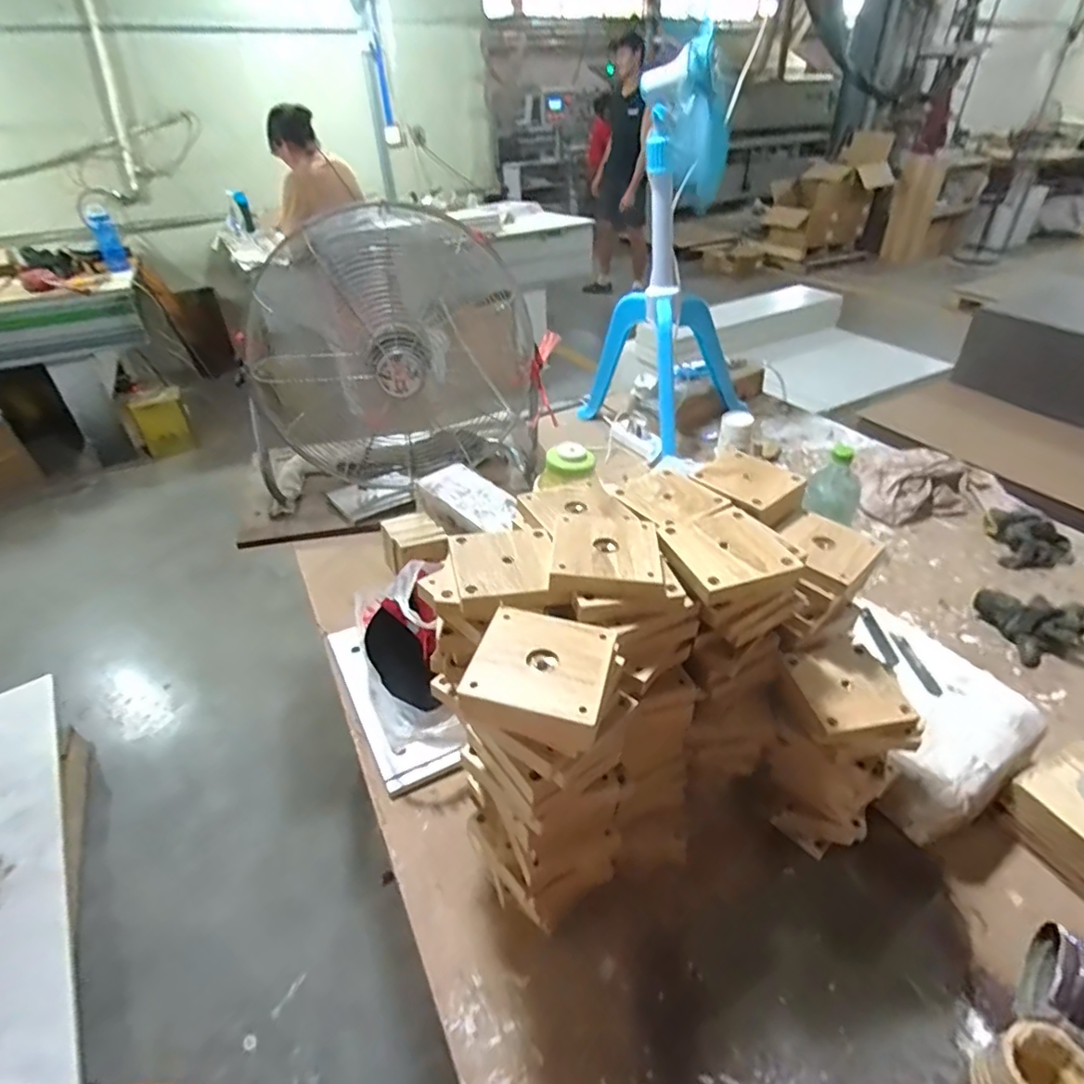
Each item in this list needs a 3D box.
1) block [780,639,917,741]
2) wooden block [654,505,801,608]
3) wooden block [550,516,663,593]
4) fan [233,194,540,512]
[{"bbox_3d":[0.256,0.125,0.504,0.090,0.016,0.088,-8,38,-6],"label":"block"},{"bbox_3d":[0.141,0.005,0.464,0.088,0.016,0.099,-16,39,-16],"label":"wooden block"},{"bbox_3d":[0.050,0.005,0.447,0.078,0.015,0.080,2,38,7],"label":"wooden block"},{"bbox_3d":[-0.293,-0.353,1.123,0.535,0.477,0.325,-14,39,-14],"label":"fan"}]

